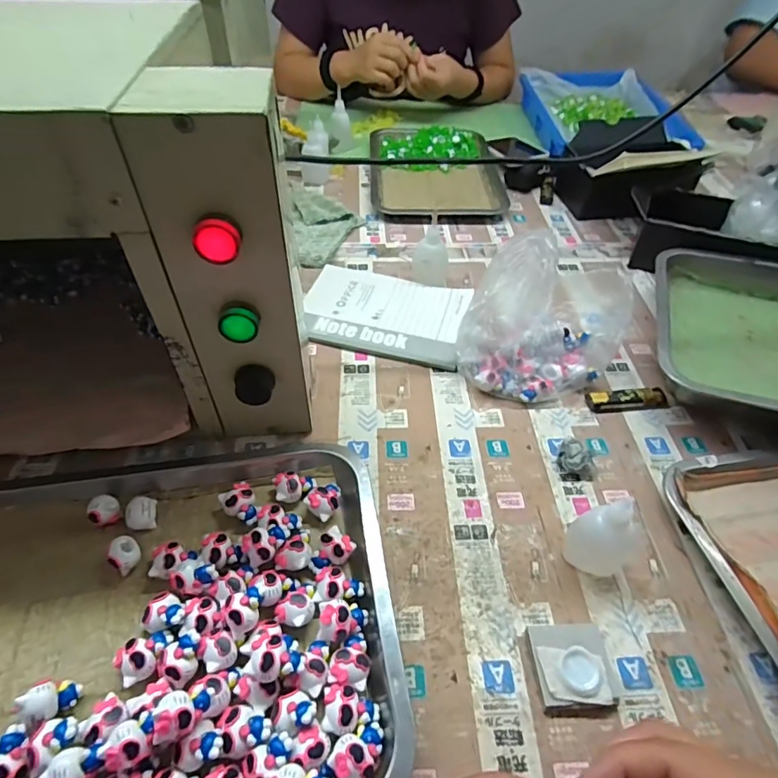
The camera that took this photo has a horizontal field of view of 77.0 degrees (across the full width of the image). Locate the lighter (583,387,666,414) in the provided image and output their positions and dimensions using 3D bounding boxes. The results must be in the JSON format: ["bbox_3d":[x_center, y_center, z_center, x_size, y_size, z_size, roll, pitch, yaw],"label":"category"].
[{"bbox_3d":[0.246,0.011,0.503,0.081,0.010,0.022,-3,49,-6],"label":"lighter"}]

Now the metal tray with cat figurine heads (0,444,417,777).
[{"bbox_3d":[-0.178,0.159,0.337,0.357,0.040,0.273,-6,49,-8],"label":"metal tray with cat figurine heads"}]

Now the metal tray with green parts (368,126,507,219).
[{"bbox_3d":[0.076,-0.384,0.841,0.213,0.033,0.278,0,49,-3],"label":"metal tray with green parts"}]

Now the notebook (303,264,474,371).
[{"bbox_3d":[-0.005,-0.095,0.586,0.190,0.009,0.145,11,49,7],"label":"notebook"}]

